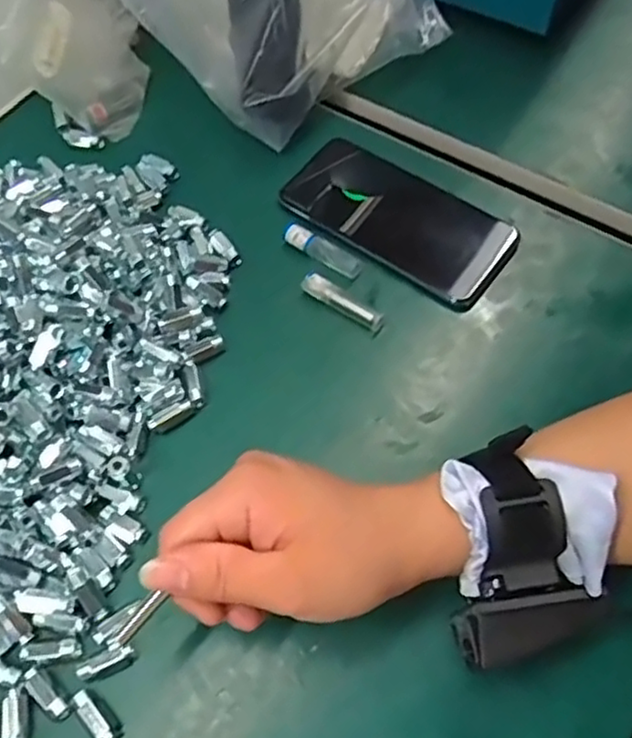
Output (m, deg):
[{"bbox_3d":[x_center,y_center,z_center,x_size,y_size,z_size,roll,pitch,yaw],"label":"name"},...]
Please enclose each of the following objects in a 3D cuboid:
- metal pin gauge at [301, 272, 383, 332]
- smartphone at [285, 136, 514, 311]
[{"bbox_3d":[0.017,-0.043,0.427,0.056,0.012,0.015,34,68,18],"label":"metal pin gauge"},{"bbox_3d":[0.055,-0.105,0.457,0.159,0.012,0.077,35,69,18],"label":"smartphone"}]

